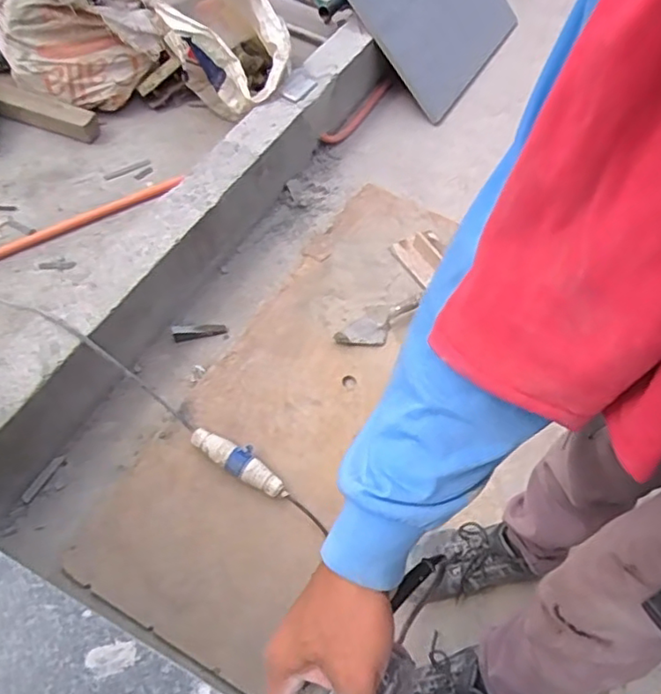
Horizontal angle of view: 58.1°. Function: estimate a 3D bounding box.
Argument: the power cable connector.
[{"bbox_3d":[-0.172,0.218,1.136,0.214,0.044,0.056,27,59,12],"label":"power cable connector"}]

